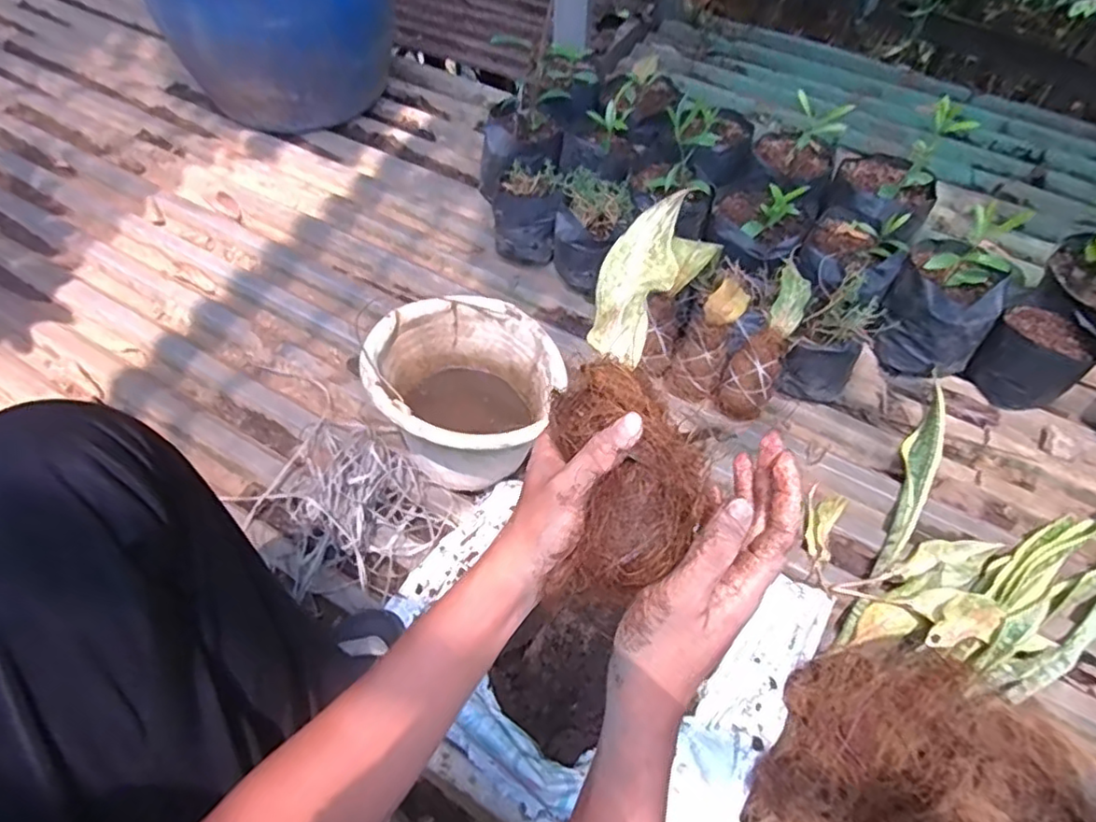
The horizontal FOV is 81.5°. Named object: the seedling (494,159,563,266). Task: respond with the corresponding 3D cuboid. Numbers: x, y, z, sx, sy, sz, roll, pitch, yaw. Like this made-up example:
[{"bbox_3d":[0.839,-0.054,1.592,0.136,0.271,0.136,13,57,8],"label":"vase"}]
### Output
[{"bbox_3d":[-0.036,-0.332,1.112,0.116,0.148,0.111,2,56,0],"label":"seedling"}]

